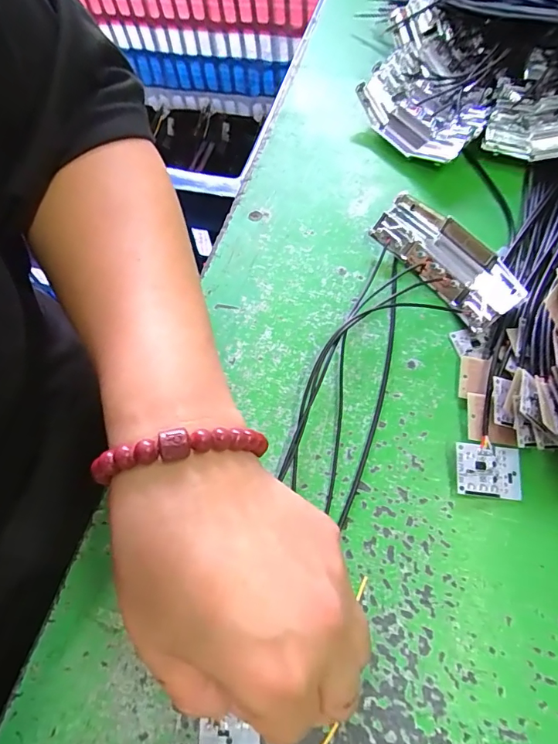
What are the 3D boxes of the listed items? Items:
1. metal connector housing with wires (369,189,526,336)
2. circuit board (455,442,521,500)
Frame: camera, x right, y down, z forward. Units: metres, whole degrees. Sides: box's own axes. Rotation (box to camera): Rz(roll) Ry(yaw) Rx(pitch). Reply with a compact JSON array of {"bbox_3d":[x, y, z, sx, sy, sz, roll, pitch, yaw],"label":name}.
[{"bbox_3d":[0.104,-0.068,0.270,0.043,0.023,0.096,-32,64,-13],"label":"metal connector housing with wires"},{"bbox_3d":[0.103,0.049,0.218,0.032,0.004,0.025,8,73,-3],"label":"circuit board"}]

